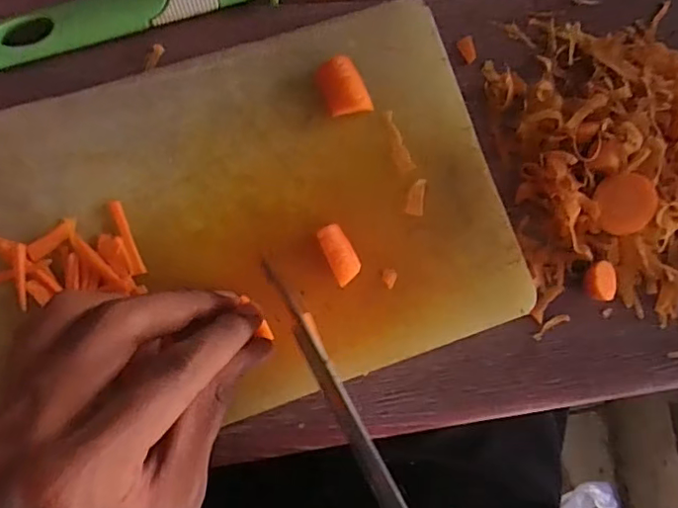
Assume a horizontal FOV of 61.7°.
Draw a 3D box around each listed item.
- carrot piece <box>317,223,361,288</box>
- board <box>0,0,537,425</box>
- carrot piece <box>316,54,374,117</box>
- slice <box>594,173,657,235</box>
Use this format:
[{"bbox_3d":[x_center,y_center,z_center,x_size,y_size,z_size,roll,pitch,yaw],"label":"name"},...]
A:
[{"bbox_3d":[0.000,0.000,0.231,0.012,0.012,0.024,-29,88,-8],"label":"carrot piece"},{"bbox_3d":[-0.052,-0.011,0.230,0.247,0.013,0.150,-18,87,-8],"label":"board"},{"bbox_3d":[0.002,-0.070,0.239,0.018,0.008,0.026,-27,88,-8],"label":"carrot piece"},{"bbox_3d":[0.124,-0.022,0.245,0.024,0.005,0.025,-1,85,-7],"label":"slice"}]

